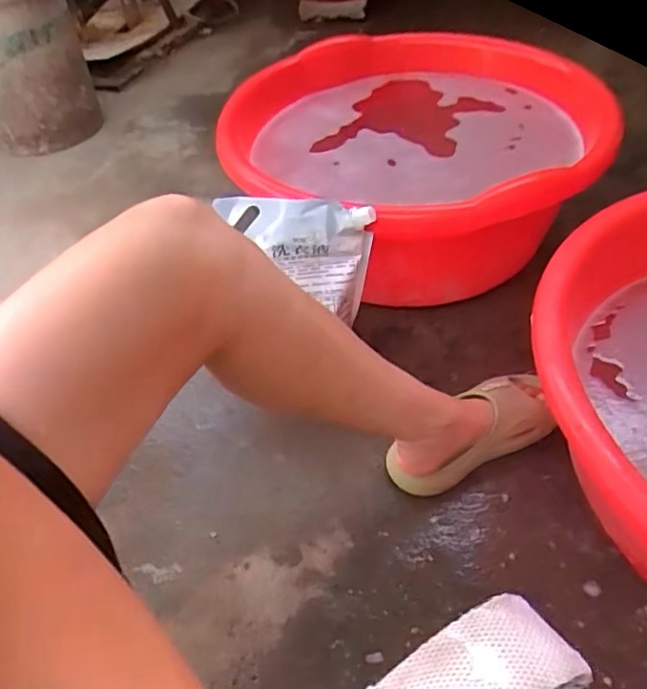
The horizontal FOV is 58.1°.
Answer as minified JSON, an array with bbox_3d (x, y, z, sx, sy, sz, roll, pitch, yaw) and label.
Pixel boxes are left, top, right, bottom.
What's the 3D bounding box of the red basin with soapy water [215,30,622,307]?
[{"bbox_3d":[0.119,-0.313,0.961,0.544,0.190,0.589,-3,47,3],"label":"red basin with soapy water"}]

